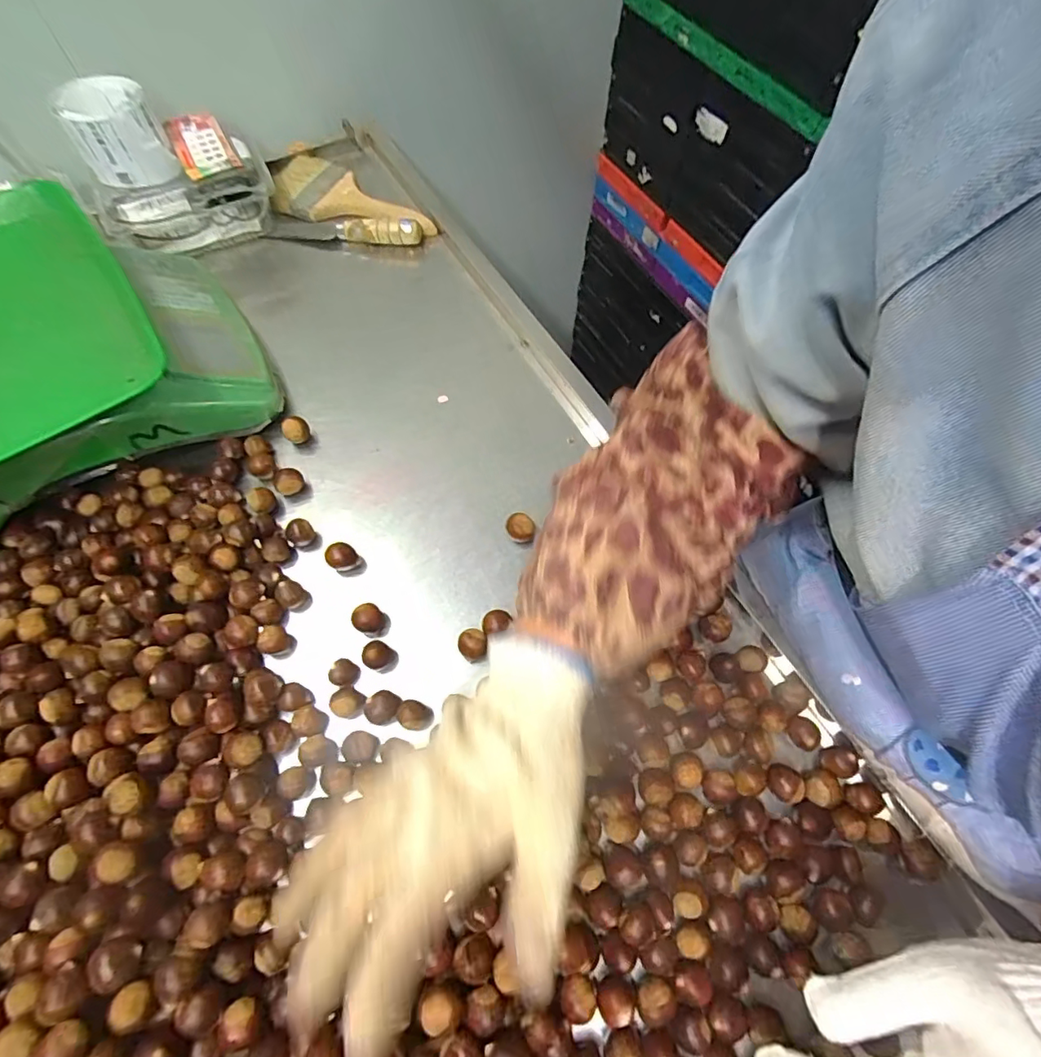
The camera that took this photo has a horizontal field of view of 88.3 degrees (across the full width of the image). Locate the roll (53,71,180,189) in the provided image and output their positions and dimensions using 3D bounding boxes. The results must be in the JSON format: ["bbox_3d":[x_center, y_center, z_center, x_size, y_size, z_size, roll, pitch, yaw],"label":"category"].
[{"bbox_3d":[-0.381,-0.370,0.510,0.077,0.071,0.063,-30,67,-15],"label":"roll"}]

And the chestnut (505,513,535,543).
[{"bbox_3d":[-0.002,0.002,0.452,0.023,0.022,0.021,16,64,7],"label":"chestnut"}]

